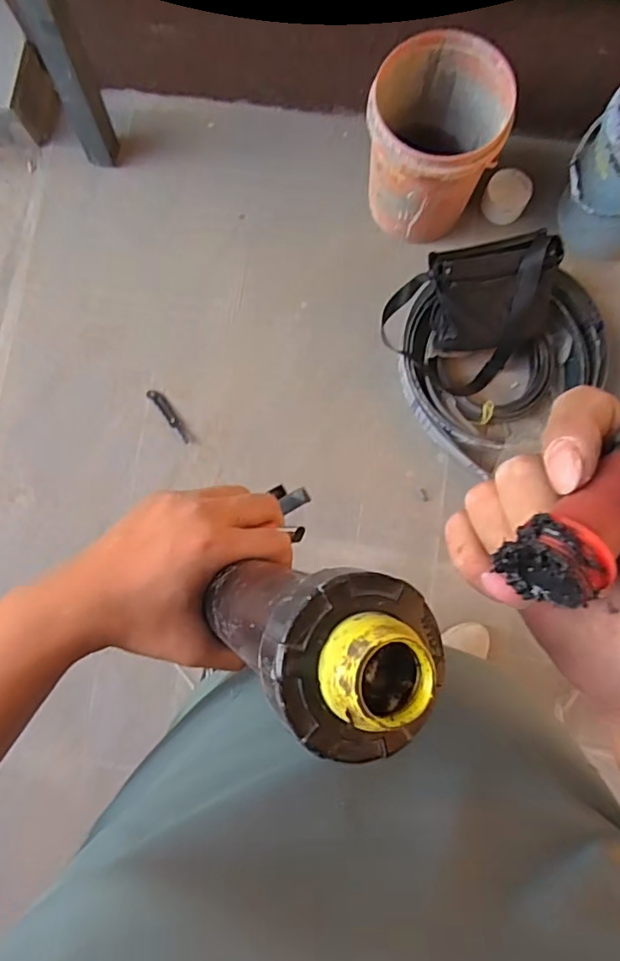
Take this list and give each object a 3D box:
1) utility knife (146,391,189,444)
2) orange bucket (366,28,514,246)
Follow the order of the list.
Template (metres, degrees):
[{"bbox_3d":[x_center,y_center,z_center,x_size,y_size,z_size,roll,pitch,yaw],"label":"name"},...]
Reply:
[{"bbox_3d":[-0.370,-0.173,1.476,0.033,0.018,0.175,-40,84,-4],"label":"utility knife"},{"bbox_3d":[0.281,-0.794,1.330,0.294,0.308,0.293,0,82,1],"label":"orange bucket"}]

